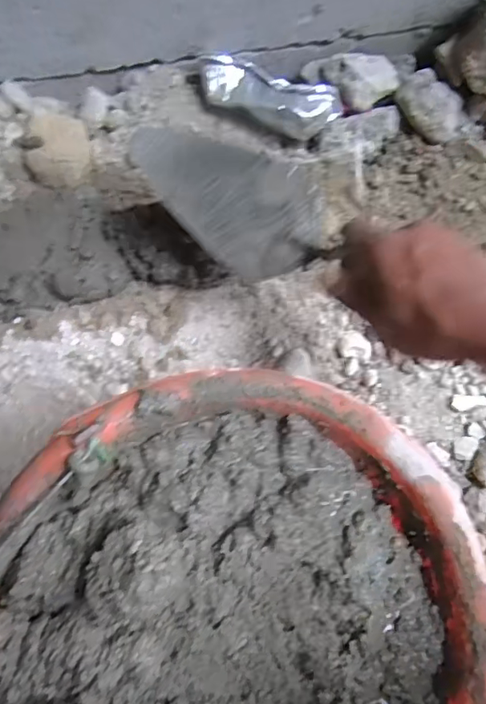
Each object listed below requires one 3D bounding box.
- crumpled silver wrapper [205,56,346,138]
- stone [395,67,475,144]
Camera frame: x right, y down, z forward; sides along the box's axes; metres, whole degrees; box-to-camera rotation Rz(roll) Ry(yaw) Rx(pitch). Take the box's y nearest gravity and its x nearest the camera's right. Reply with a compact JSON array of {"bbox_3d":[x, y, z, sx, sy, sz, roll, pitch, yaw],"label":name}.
[{"bbox_3d":[0.026,-0.249,0.504,0.136,0.027,0.041,16,77,4],"label":"crumpled silver wrapper"},{"bbox_3d":[0.197,-0.251,0.535,0.081,0.027,0.054,44,80,10],"label":"stone"}]

